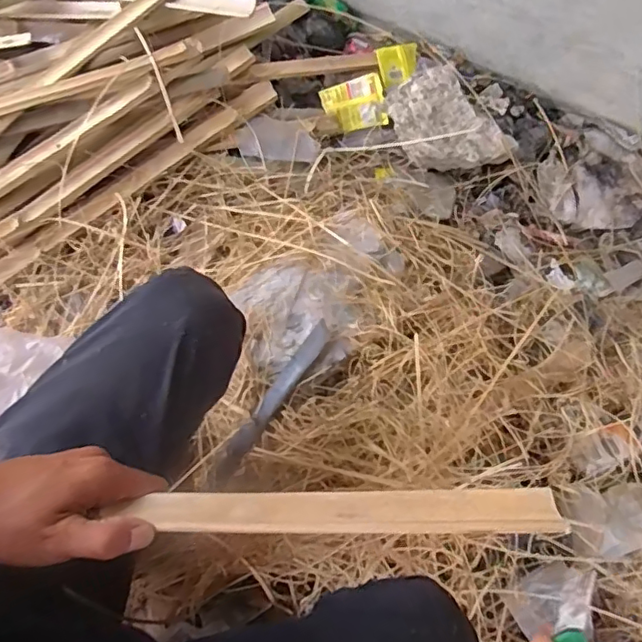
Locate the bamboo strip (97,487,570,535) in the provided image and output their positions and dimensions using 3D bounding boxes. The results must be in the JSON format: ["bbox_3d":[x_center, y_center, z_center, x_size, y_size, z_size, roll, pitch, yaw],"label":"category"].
[{"bbox_3d":[0.003,0.119,0.358,0.272,0.006,0.036,-4,24,11],"label":"bamboo strip"}]

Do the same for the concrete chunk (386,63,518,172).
[{"bbox_3d":[0.241,-0.367,1.078,0.160,0.101,0.227,-38,77,-19],"label":"concrete chunk"}]

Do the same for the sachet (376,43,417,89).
[{"bbox_3d":[0.158,-0.524,1.159,0.085,0.009,0.080,-11,90,-8],"label":"sachet"}]

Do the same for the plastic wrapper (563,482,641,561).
[{"bbox_3d":[0.509,0.305,0.882,0.275,0.068,0.104,-3,68,-9],"label":"plastic wrapper"}]

